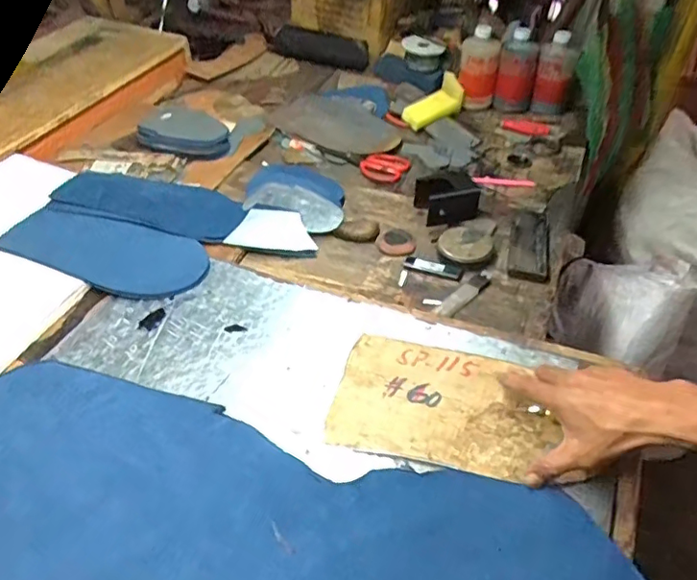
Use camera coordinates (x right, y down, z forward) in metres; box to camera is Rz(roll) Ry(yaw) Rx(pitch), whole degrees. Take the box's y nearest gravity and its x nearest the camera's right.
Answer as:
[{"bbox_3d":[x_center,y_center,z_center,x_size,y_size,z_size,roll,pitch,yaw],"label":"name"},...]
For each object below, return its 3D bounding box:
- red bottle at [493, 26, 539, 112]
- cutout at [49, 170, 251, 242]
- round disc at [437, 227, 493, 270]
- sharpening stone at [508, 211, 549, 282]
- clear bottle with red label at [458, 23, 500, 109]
[{"bbox_3d":[0.340,-0.441,1.135,0.071,0.143,0.056,16,47,13],"label":"red bottle"},{"bbox_3d":[-0.296,-0.140,0.875,0.277,0.020,0.139,16,37,8],"label":"cutout"},{"bbox_3d":[0.168,-0.063,0.809,0.074,0.018,0.077,-1,43,1],"label":"round disc"},{"bbox_3d":[0.262,-0.074,0.826,0.054,0.017,0.166,8,44,10],"label":"sharpening stone"},{"bbox_3d":[0.262,-0.445,1.137,0.077,0.140,0.072,9,45,6],"label":"clear bottle with red label"}]

